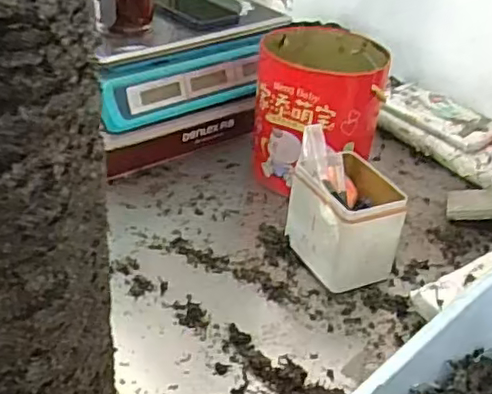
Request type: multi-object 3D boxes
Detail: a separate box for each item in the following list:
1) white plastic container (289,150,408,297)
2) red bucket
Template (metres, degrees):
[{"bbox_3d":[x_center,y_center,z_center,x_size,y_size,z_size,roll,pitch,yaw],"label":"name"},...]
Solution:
[{"bbox_3d":[0.112,0.028,0.706,0.084,0.113,0.119,-14,38,-25],"label":"white plastic container"},{"bbox_3d":[0.096,-0.113,0.853,0.158,0.180,0.170,3,34,-2],"label":"red bucket"}]

